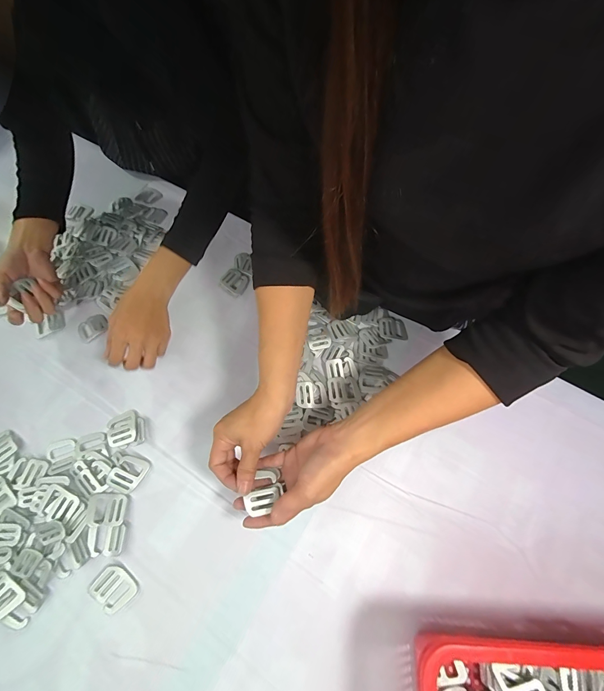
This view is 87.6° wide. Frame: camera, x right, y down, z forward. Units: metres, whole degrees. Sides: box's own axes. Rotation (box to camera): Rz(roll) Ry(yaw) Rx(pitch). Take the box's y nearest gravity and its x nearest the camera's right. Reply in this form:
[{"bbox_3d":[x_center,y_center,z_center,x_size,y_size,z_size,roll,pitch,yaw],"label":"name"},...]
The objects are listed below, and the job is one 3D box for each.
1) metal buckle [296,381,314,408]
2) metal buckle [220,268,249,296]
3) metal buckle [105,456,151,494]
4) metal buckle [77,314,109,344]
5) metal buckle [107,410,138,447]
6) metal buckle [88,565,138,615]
[{"bbox_3d":[0.004,0.072,0.459,0.025,0.009,0.037,-2,65,-2],"label":"metal buckle"},{"bbox_3d":[-0.119,-0.112,0.553,0.044,0.011,0.039,34,76,-3],"label":"metal buckle"},{"bbox_3d":[-0.234,0.172,0.424,0.040,0.004,0.045,30,66,-2],"label":"metal buckle"},{"bbox_3d":[-0.348,-0.030,0.520,0.040,0.005,0.049,41,71,17],"label":"metal buckle"},{"bbox_3d":[-0.256,0.117,0.449,0.040,0.008,0.045,-21,67,-10],"label":"metal buckle"},{"bbox_3d":[-0.224,0.288,0.373,0.047,0.004,0.039,36,69,15],"label":"metal buckle"}]

